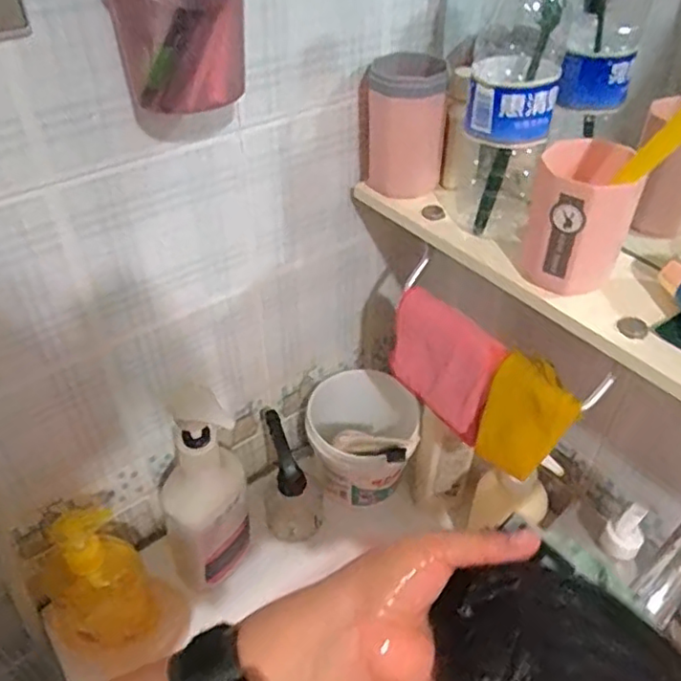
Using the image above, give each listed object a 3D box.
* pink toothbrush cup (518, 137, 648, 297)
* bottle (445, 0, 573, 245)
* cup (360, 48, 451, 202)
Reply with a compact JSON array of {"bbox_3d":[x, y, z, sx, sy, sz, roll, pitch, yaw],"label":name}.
[{"bbox_3d":[0.170,-0.086,0.449,0.065,0.093,0.068,1,43,0],"label":"pink toothbrush cup"},{"bbox_3d":[0.125,-0.180,0.476,0.067,0.208,0.075,10,44,9],"label":"bottle"},{"bbox_3d":[0.055,-0.181,0.547,0.066,0.106,0.069,1,43,0],"label":"cup"}]

